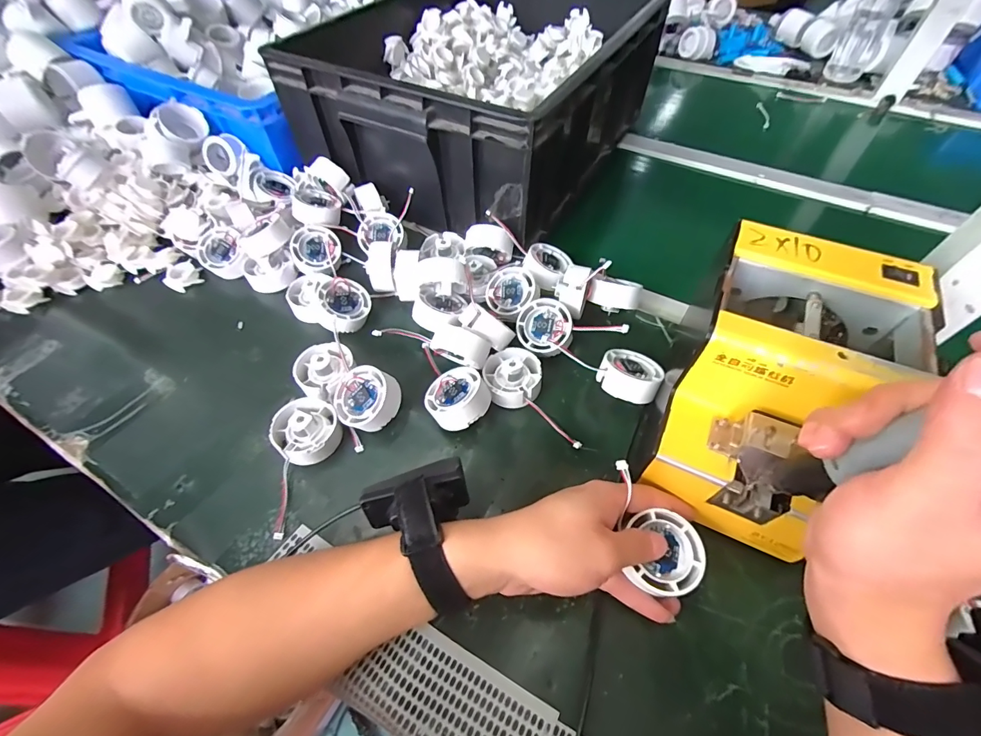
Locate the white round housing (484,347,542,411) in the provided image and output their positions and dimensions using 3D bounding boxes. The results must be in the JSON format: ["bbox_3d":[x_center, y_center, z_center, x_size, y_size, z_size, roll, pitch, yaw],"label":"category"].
[{"bbox_3d":[0.021,0.005,0.392,0.052,0.024,0.059,-2,55,-1],"label":"white round housing"}]

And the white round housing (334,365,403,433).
[{"bbox_3d":[-0.111,0.027,0.373,0.055,0.024,0.055,-4,76,16],"label":"white round housing"}]

